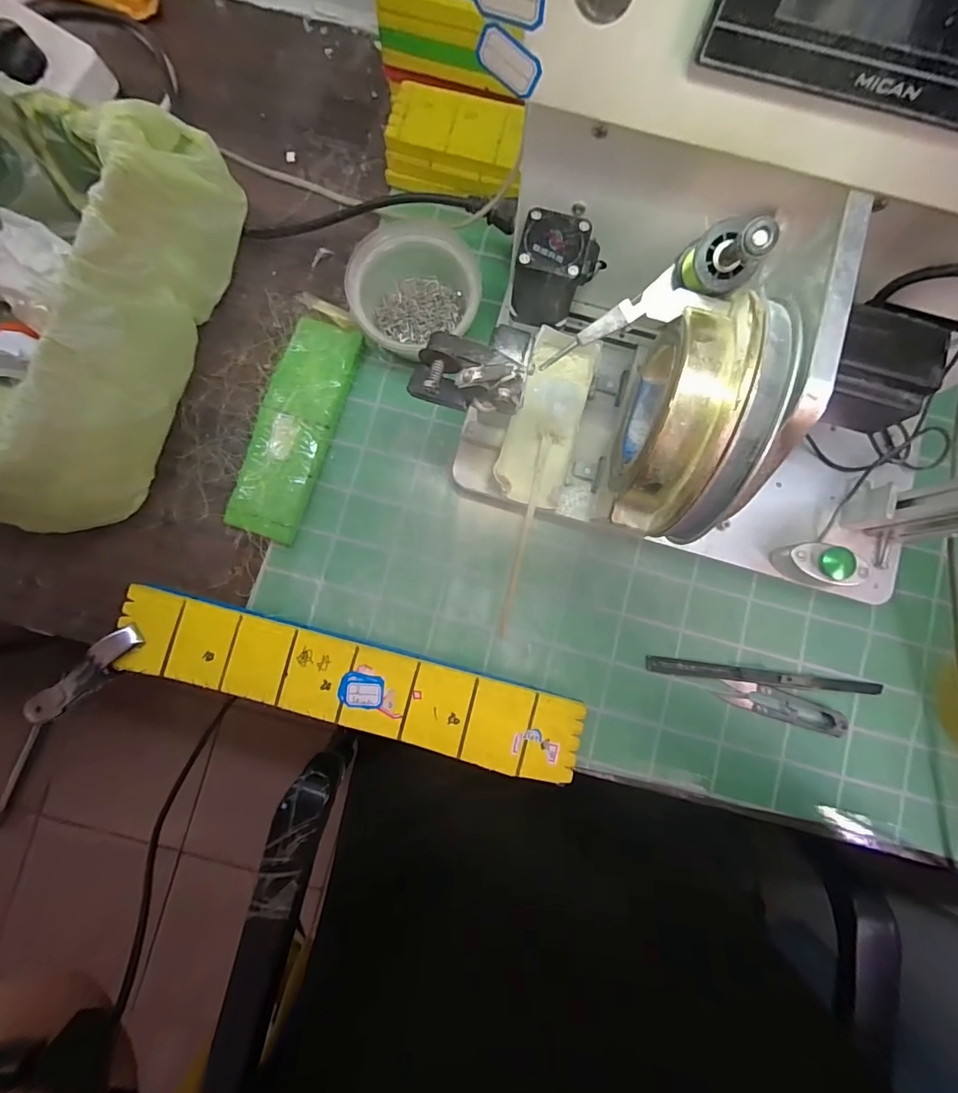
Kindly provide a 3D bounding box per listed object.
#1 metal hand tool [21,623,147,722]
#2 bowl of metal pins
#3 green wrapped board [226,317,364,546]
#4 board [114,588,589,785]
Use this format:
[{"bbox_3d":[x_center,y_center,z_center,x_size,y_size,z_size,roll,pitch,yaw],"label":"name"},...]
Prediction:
[{"bbox_3d":[-0.298,0.097,0.361,0.116,0.022,0.022,-36,85,13],"label":"metal hand tool"},{"bbox_3d":[-0.048,-0.196,0.378,0.095,0.058,0.098,0,84,0],"label":"bowl of metal pins"},{"bbox_3d":[-0.149,-0.096,0.387,0.059,0.014,0.180,17,85,2],"label":"green wrapped board"},{"bbox_3d":[-0.095,0.100,0.348,0.335,0.007,0.060,14,83,2],"label":"board"}]

